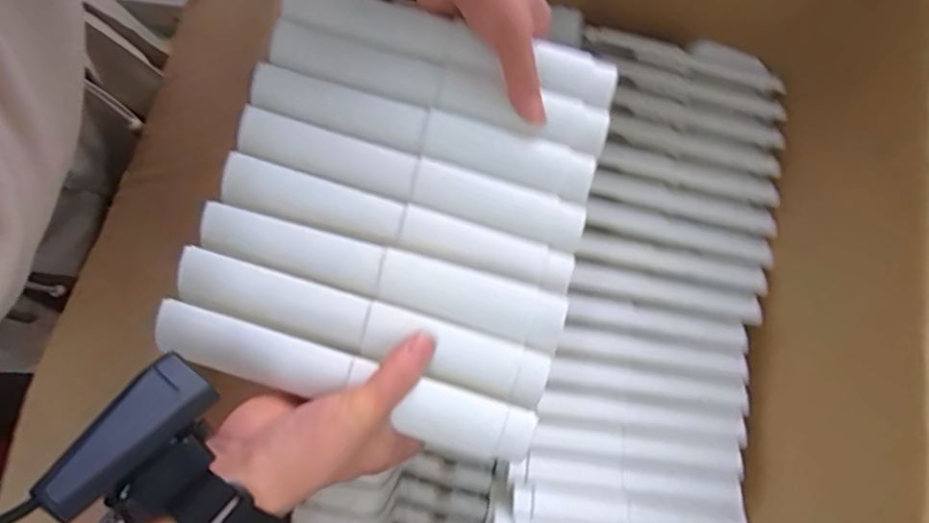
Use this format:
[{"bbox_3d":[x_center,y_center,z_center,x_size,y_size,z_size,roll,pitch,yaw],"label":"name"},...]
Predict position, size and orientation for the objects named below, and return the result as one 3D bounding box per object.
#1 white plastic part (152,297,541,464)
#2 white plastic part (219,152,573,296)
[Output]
[{"bbox_3d":[-0.062,0.065,0.296,0.201,0.022,0.034,20,78,-4],"label":"white plastic part"},{"bbox_3d":[-0.038,-0.019,0.316,0.198,0.023,0.029,15,78,3],"label":"white plastic part"}]

